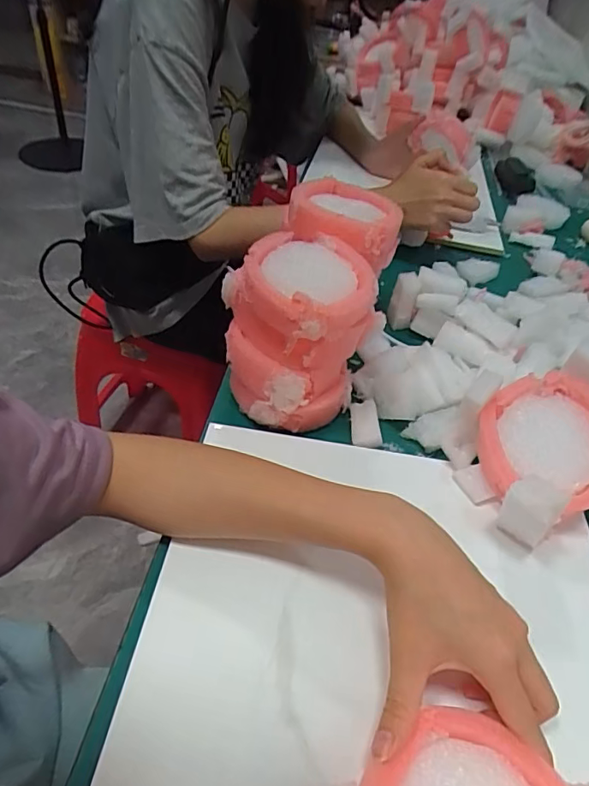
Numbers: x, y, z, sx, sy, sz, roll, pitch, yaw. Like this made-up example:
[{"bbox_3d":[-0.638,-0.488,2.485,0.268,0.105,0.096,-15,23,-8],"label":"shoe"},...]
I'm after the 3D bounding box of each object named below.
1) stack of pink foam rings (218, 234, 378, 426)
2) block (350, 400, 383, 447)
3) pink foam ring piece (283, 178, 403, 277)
[{"bbox_3d":[0.001,-0.049,0.416,0.103,0.127,0.099,-28,53,-30],"label":"stack of pink foam rings"},{"bbox_3d":[0.059,0.026,0.431,0.024,0.012,0.045,-11,48,9],"label":"block"},{"bbox_3d":[0.041,-0.158,0.464,0.101,0.049,0.109,0,44,-9],"label":"pink foam ring piece"}]

